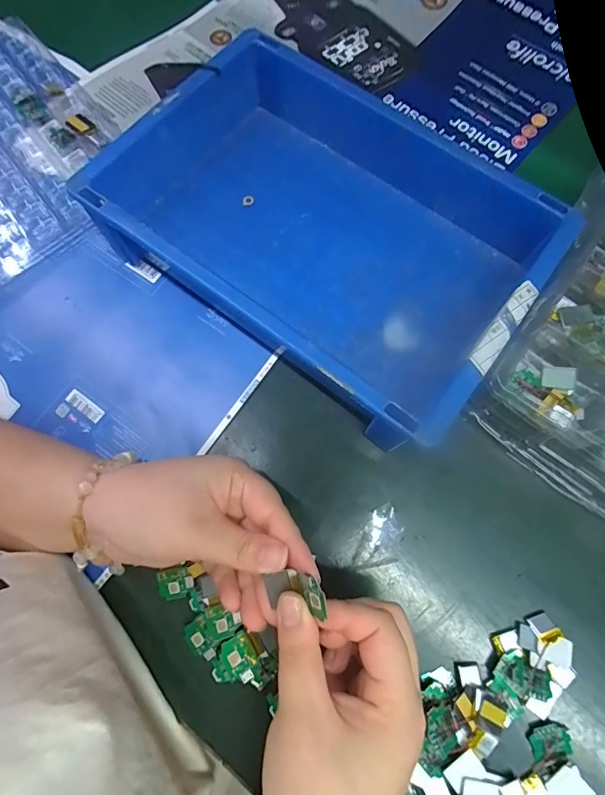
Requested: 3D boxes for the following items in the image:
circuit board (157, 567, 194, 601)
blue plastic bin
[{"bbox_3d":[-0.086,0.127,0.278,0.024,0.004,0.018,-12,84,3],"label":"circuit board"},{"bbox_3d":[0.019,-0.129,0.313,0.296,0.065,0.209,38,78,11],"label":"blue plastic bin"}]

